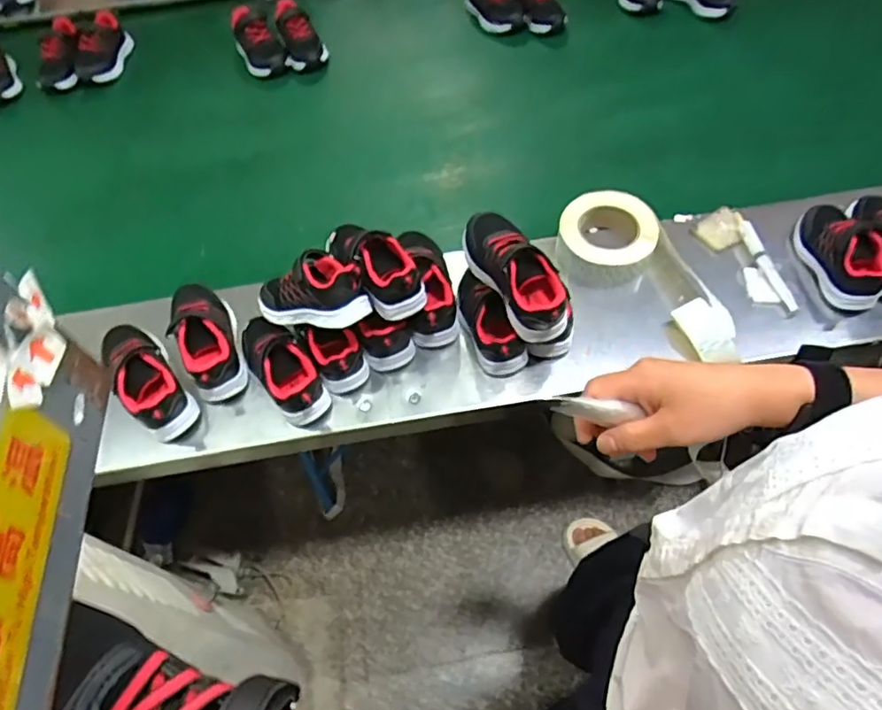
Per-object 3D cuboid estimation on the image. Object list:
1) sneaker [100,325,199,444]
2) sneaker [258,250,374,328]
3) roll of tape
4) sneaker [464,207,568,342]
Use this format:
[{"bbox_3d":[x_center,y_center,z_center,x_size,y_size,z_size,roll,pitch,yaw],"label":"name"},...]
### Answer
[{"bbox_3d":[-0.353,0.020,0.717,0.066,0.066,0.170,-32,63,-15],"label":"sneaker"},{"bbox_3d":[-0.147,-0.077,0.684,0.142,0.081,0.060,7,17,25],"label":"sneaker"},{"bbox_3d":[0.217,-0.156,0.788,0.120,0.058,0.117,-1,59,2],"label":"roll of tape"},{"bbox_3d":[0.082,-0.097,0.675,0.061,0.072,0.168,-27,62,-12],"label":"sneaker"}]

